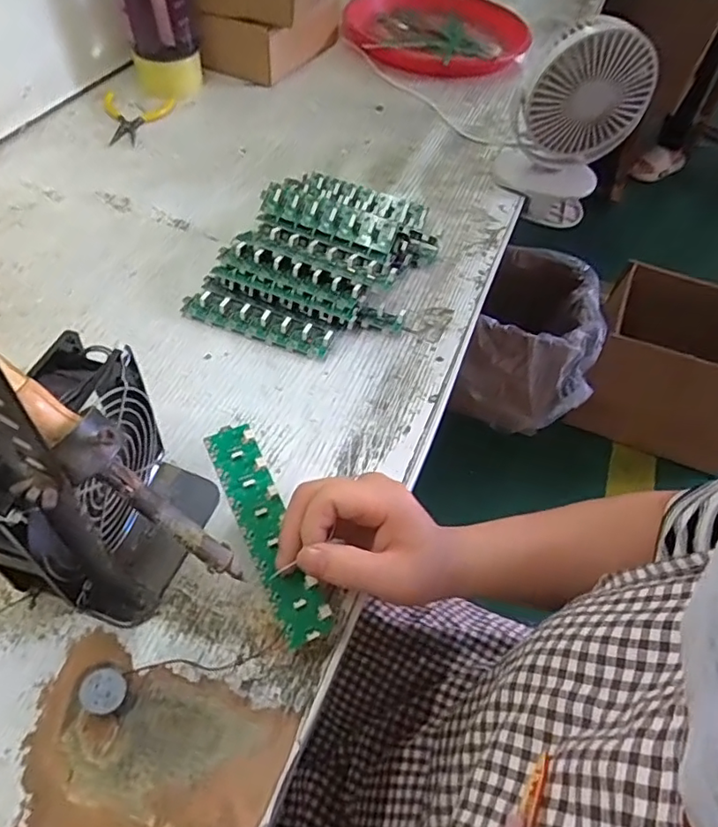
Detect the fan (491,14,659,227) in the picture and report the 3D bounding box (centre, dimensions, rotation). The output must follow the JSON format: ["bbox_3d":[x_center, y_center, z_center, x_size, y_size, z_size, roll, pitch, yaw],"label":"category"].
[{"bbox_3d":[0.238,-0.324,0.648,0.128,0.207,0.131,18,51,8],"label":"fan"}]

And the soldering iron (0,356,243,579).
[{"bbox_3d":[-0.123,0.009,0.248,0.202,0.021,0.029,47,46,-26],"label":"soldering iron"}]

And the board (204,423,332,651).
[{"bbox_3d":[-0.055,0.070,0.349,0.029,0.007,0.136,-20,75,-21],"label":"board"}]

